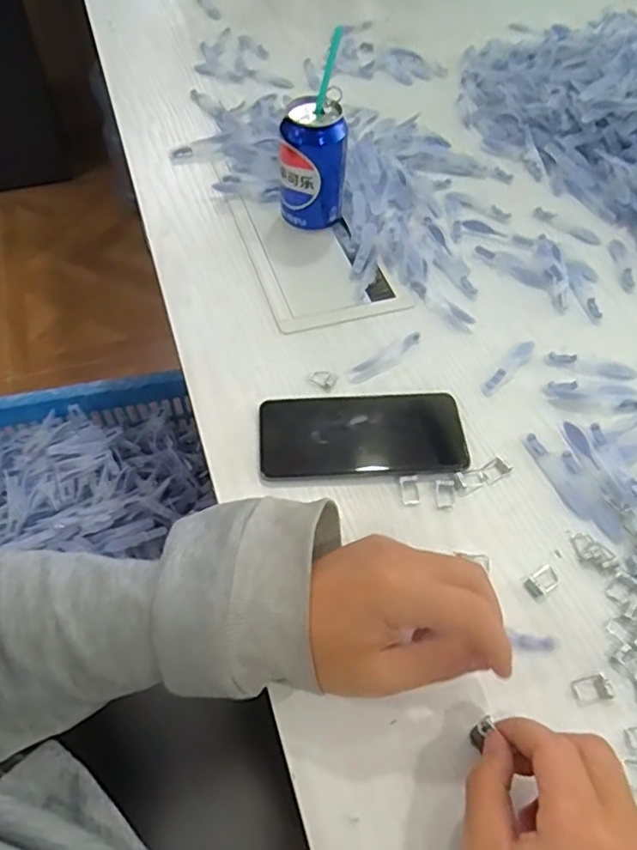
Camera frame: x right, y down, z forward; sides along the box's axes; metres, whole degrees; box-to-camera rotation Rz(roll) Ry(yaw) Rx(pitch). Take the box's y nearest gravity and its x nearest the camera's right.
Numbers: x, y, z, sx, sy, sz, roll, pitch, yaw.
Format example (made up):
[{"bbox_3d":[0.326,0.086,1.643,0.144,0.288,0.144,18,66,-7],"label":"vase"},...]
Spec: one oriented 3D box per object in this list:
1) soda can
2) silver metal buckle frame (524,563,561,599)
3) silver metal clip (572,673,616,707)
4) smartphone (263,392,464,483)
[{"bbox_3d":[-0.005,-0.262,0.613,0.063,0.112,0.068,1,54,-1],"label":"soda can"},{"bbox_3d":[0.156,0.108,0.425,0.026,0.006,0.017,-28,59,-20],"label":"silver metal buckle frame"},{"bbox_3d":[0.173,0.165,0.383,0.025,0.009,0.015,-11,55,-10],"label":"silver metal clip"},{"bbox_3d":[0.036,0.007,0.490,0.161,0.006,0.078,-2,54,-4],"label":"smartphone"}]

